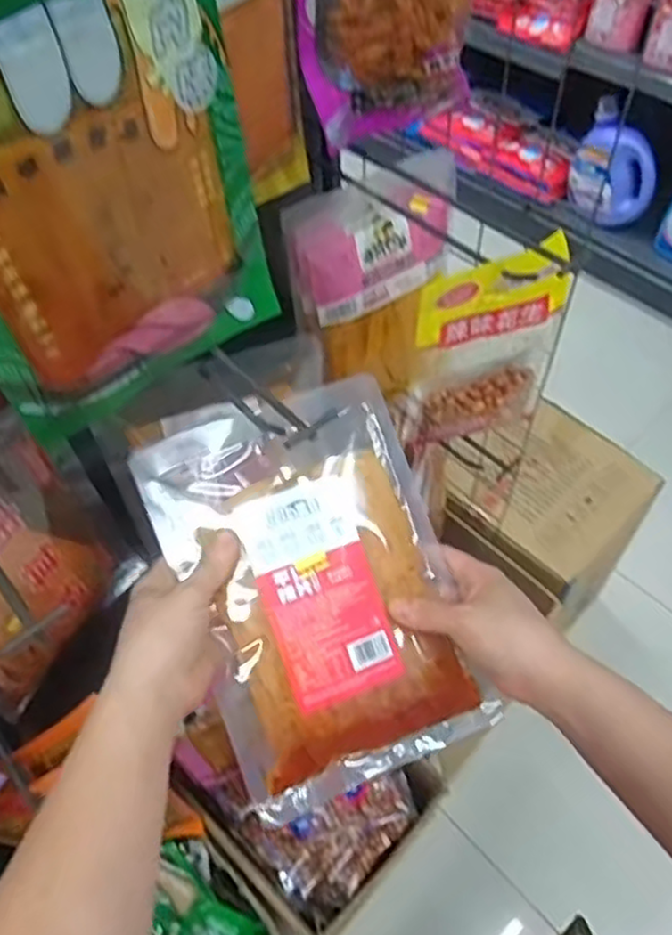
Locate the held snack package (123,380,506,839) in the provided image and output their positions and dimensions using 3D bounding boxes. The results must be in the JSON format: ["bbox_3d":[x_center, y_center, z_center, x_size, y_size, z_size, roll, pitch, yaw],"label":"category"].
[{"bbox_3d":[-0.009,0.079,0.472,0.171,0.018,0.253,-20,84,-16],"label":"held snack package"}]

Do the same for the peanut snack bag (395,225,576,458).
[{"bbox_3d":[0.133,-0.105,0.624,0.144,0.216,0.035,-15,55,-9],"label":"peanut snack bag"}]

